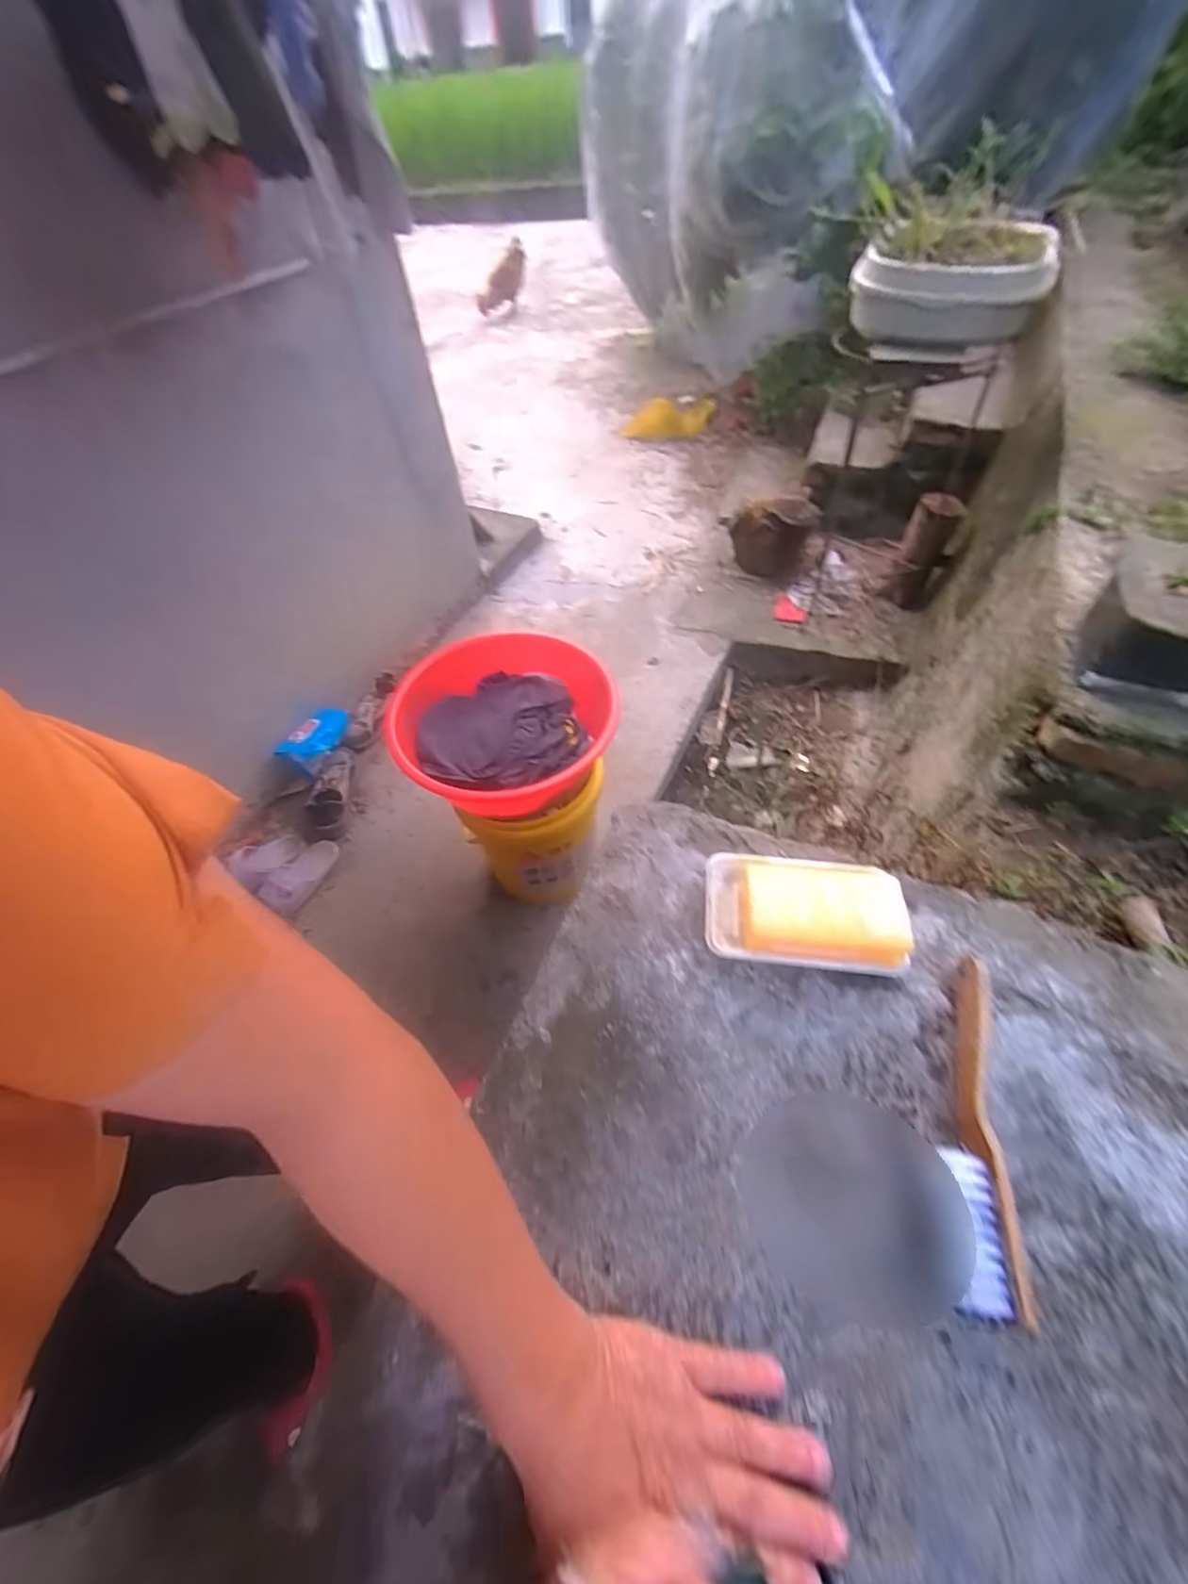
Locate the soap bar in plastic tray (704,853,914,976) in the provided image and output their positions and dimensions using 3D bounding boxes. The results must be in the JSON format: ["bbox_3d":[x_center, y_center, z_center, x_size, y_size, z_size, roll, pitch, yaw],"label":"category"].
[{"bbox_3d":[0.162,0.091,0.430,0.145,0.043,0.090,5,55,7],"label":"soap bar in plastic tray"}]

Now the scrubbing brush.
[{"bbox_3d":[0.236,0.208,0.350,0.031,0.042,0.195,10,54,13],"label":"scrubbing brush"}]

